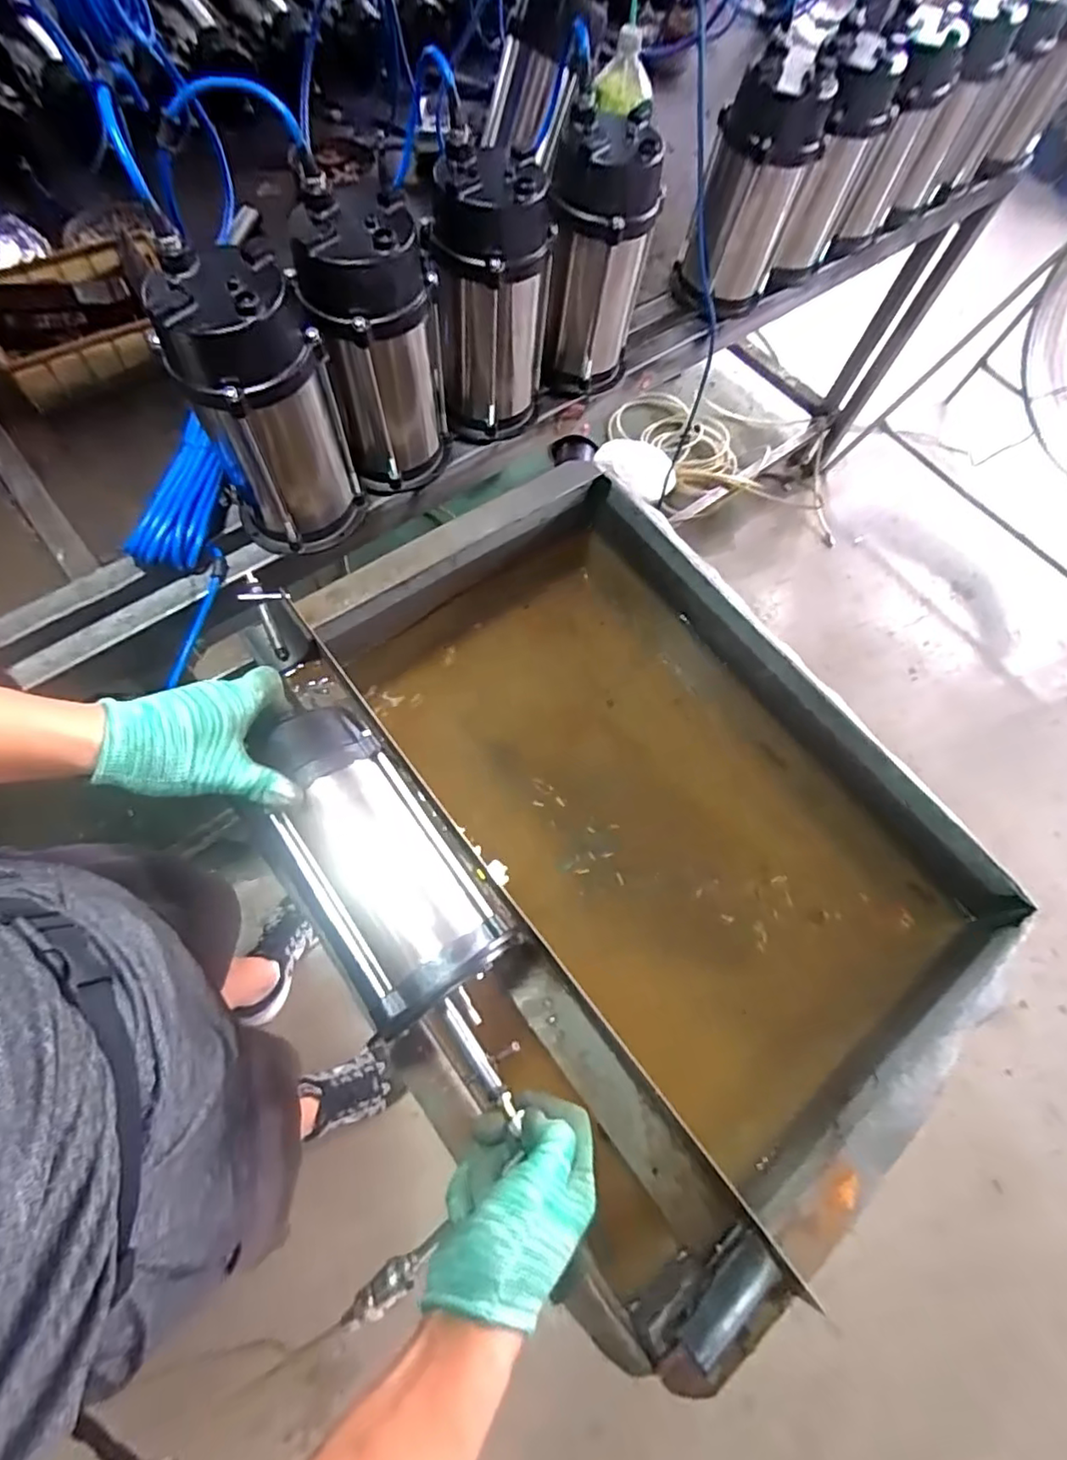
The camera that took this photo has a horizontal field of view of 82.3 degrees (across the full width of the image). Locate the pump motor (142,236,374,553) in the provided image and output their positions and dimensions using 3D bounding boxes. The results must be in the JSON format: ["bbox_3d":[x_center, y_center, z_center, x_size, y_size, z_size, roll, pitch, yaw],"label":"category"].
[{"bbox_3d":[-0.259,-0.299,0.599,0.134,0.256,0.110,-22,70,-14],"label":"pump motor"}]

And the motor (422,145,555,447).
[{"bbox_3d":[-0.046,-0.469,0.689,0.122,0.247,0.111,-3,67,-6],"label":"motor"}]

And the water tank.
[{"bbox_3d":[0.083,0.105,0.697,0.578,0.238,0.767,-33,73,-17],"label":"water tank"}]

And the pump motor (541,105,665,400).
[{"bbox_3d":[0.076,-0.543,0.738,0.116,0.261,0.111,7,66,-2],"label":"pump motor"}]

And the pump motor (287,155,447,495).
[{"bbox_3d":[-0.160,-0.391,0.647,0.129,0.259,0.112,-12,68,-10],"label":"pump motor"}]

